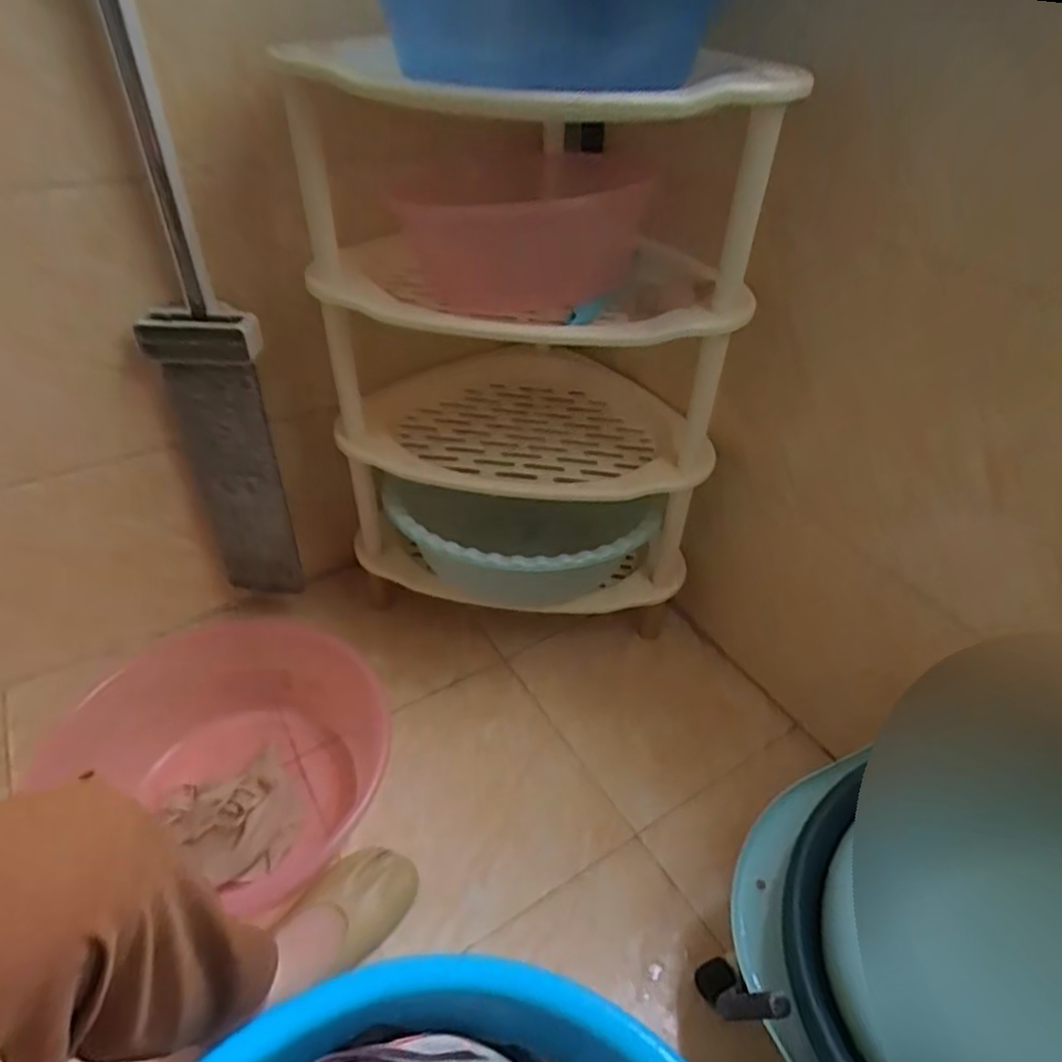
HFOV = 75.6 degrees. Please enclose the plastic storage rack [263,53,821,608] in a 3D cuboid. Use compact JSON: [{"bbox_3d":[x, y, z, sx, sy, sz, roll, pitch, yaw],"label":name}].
[{"bbox_3d":[-0.018,-0.194,0.832,0.439,0.604,0.348,-7,40,-11],"label":"plastic storage rack"}]

